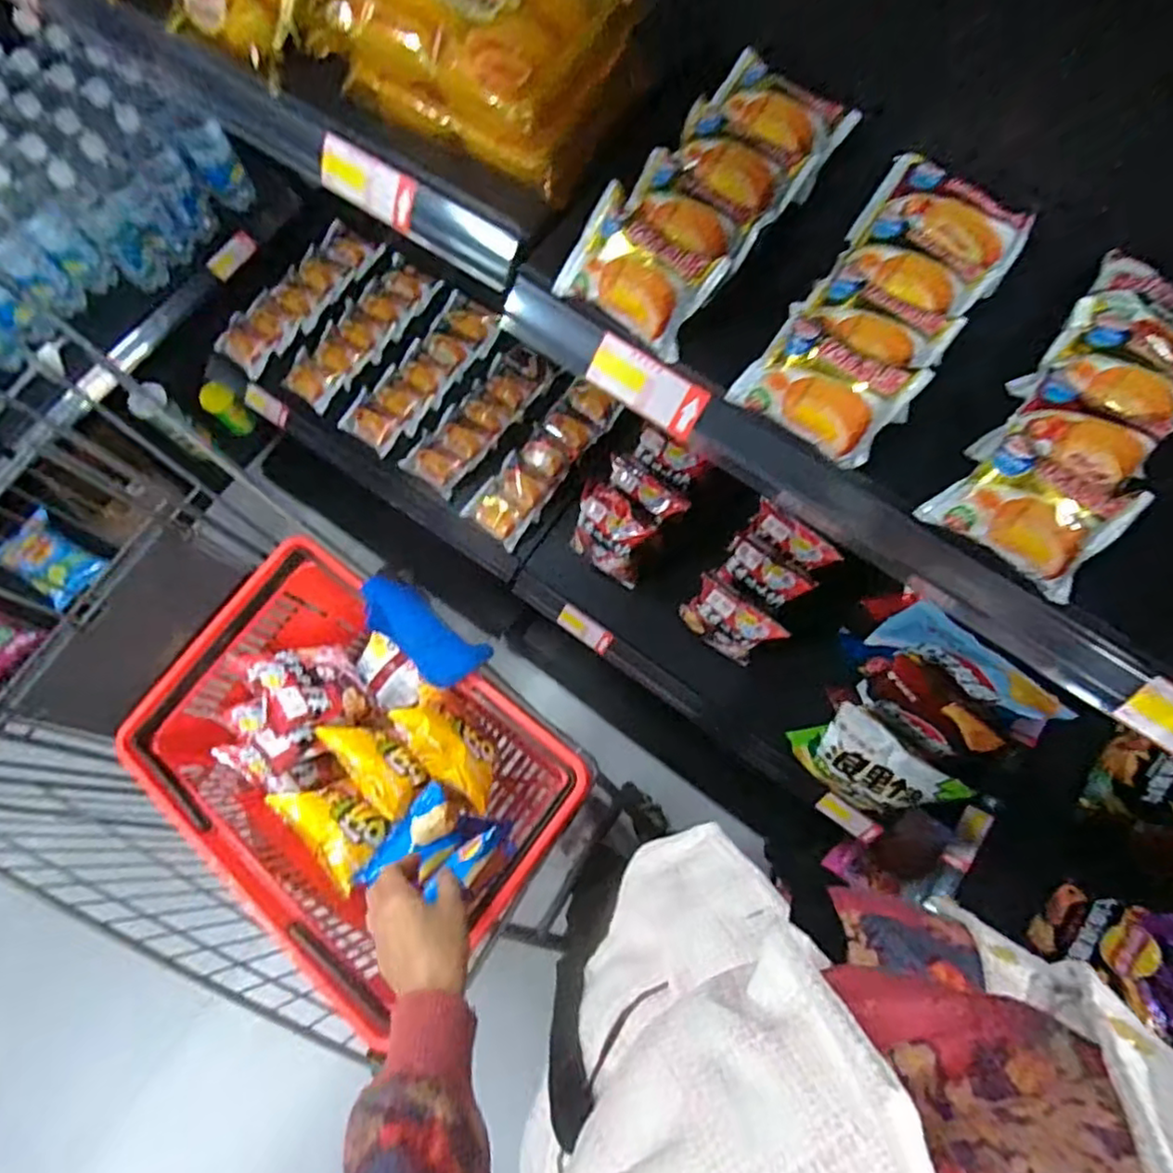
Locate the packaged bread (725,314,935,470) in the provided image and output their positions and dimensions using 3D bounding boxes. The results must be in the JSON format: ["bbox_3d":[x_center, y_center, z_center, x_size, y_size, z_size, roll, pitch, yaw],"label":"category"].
[{"bbox_3d":[0.160,-0.133,0.438,0.108,0.072,0.039,31,36,9],"label":"packaged bread"}]

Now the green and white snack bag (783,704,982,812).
[{"bbox_3d":[0.363,0.237,0.849,0.160,0.182,0.070,38,79,9],"label":"green and white snack bag"}]

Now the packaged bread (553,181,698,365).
[{"bbox_3d":[0.035,-0.216,0.455,0.098,0.035,0.073,41,115,12],"label":"packaged bread"}]

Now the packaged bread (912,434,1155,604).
[{"bbox_3d":[0.287,-0.050,0.423,0.100,0.040,0.072,35,116,9],"label":"packaged bread"}]

